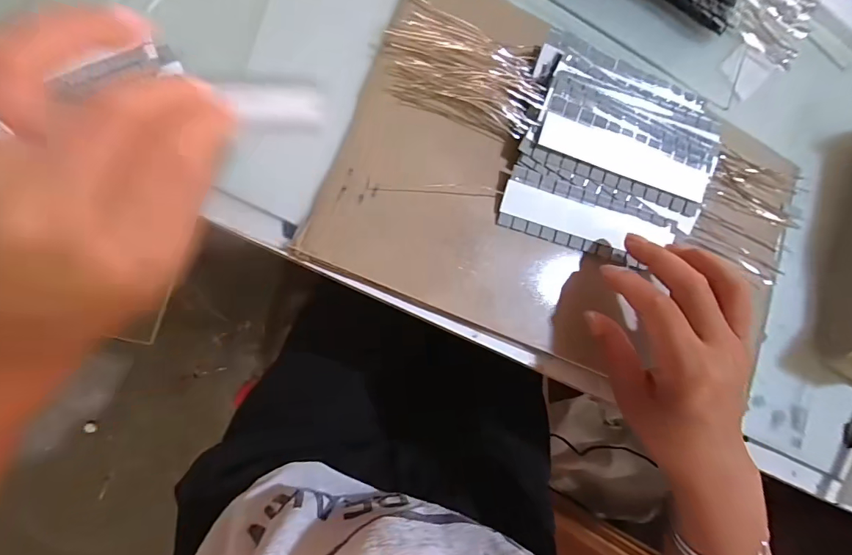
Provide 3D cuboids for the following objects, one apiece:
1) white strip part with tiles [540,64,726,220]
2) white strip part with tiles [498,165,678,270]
[{"bbox_3d":[0.141,-0.094,0.286,0.128,0.008,0.072,13,93,-11],"label":"white strip part with tiles"},{"bbox_3d":[0.112,-0.039,0.288,0.123,0.010,0.043,13,84,-7],"label":"white strip part with tiles"}]

